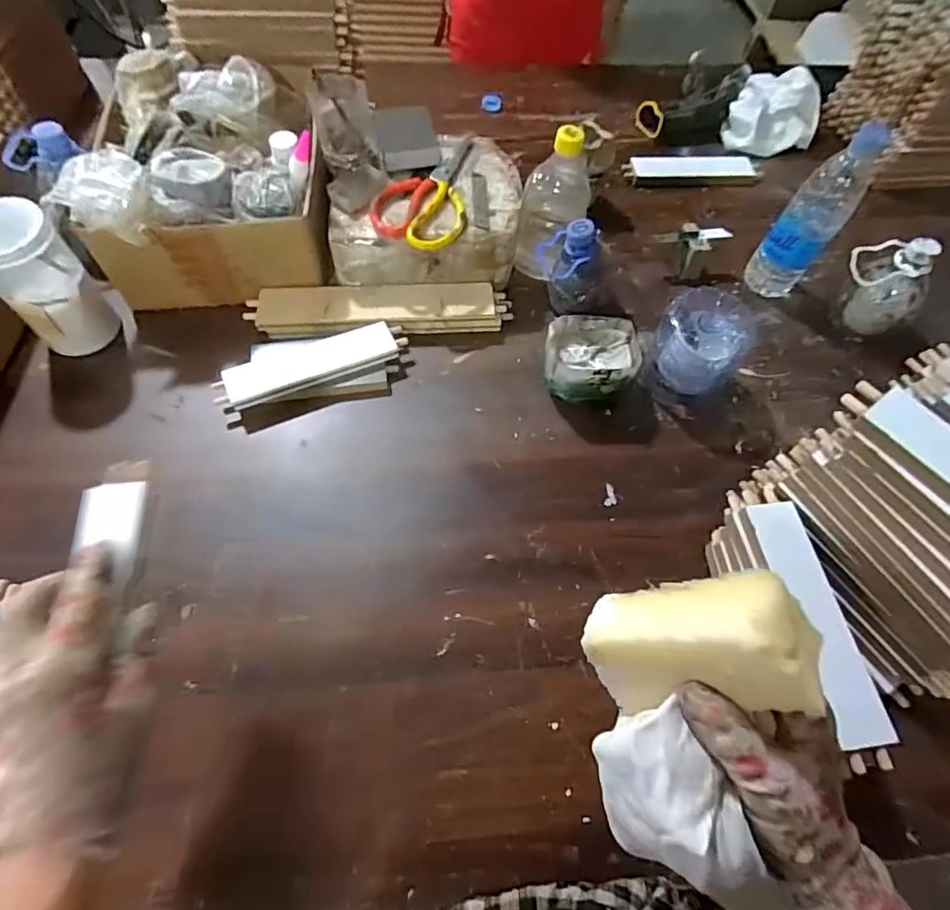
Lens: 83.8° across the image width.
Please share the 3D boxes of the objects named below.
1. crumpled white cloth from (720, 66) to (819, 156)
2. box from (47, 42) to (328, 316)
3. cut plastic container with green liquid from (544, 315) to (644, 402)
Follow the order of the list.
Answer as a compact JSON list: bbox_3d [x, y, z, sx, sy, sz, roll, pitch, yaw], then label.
[{"bbox_3d":[0.502,-0.568,0.883,0.136,0.067,0.143,28,64,11],"label":"crumpled white cloth"},{"bbox_3d":[-0.315,-0.348,0.650,0.252,0.148,0.297,-8,63,-7],"label":"box"},{"bbox_3d":[0.132,-0.108,0.620,0.108,0.068,0.089,6,62,0],"label":"cut plastic container with green liquid"}]

